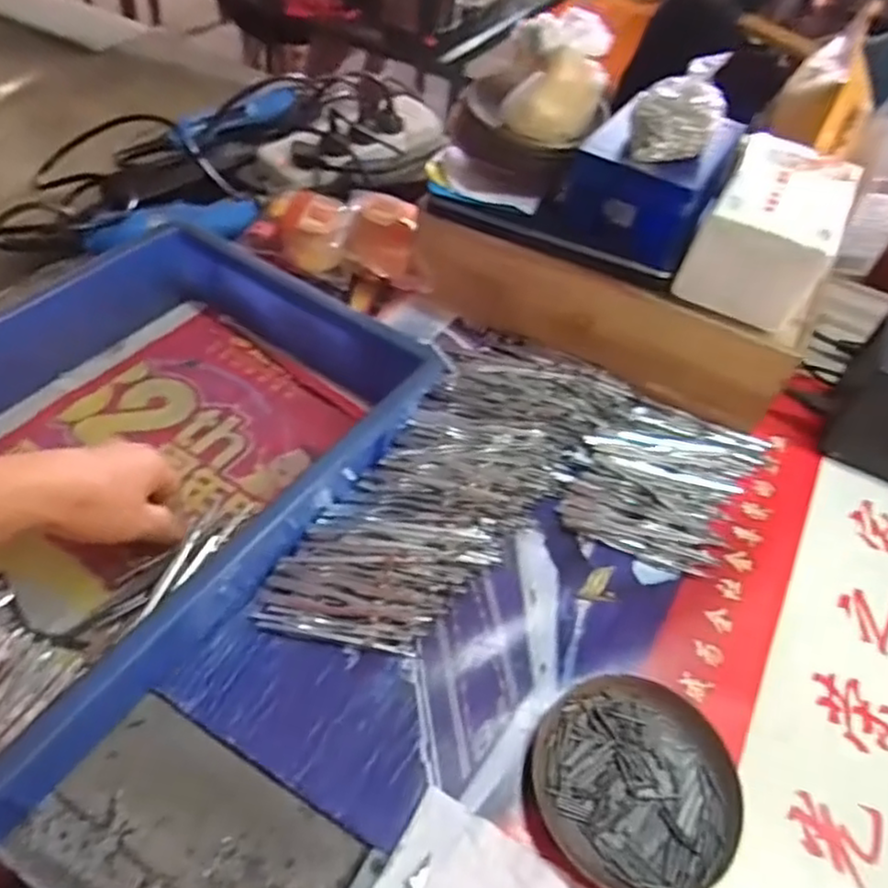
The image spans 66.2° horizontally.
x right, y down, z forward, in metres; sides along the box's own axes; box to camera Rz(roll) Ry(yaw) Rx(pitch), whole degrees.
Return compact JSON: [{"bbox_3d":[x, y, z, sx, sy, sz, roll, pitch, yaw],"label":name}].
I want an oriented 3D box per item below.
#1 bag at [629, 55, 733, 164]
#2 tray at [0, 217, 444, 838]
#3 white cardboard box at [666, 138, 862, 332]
[{"bbox_3d":[0.167,-0.238,0.482,0.058,0.046,0.077,18,52,10],"label":"bag"},{"bbox_3d":[-0.235,0.018,0.450,0.276,0.087,0.416,29,54,18],"label":"tray"},{"bbox_3d":[0.256,-0.169,0.530,0.089,0.082,0.134,26,53,16],"label":"white cardboard box"}]

